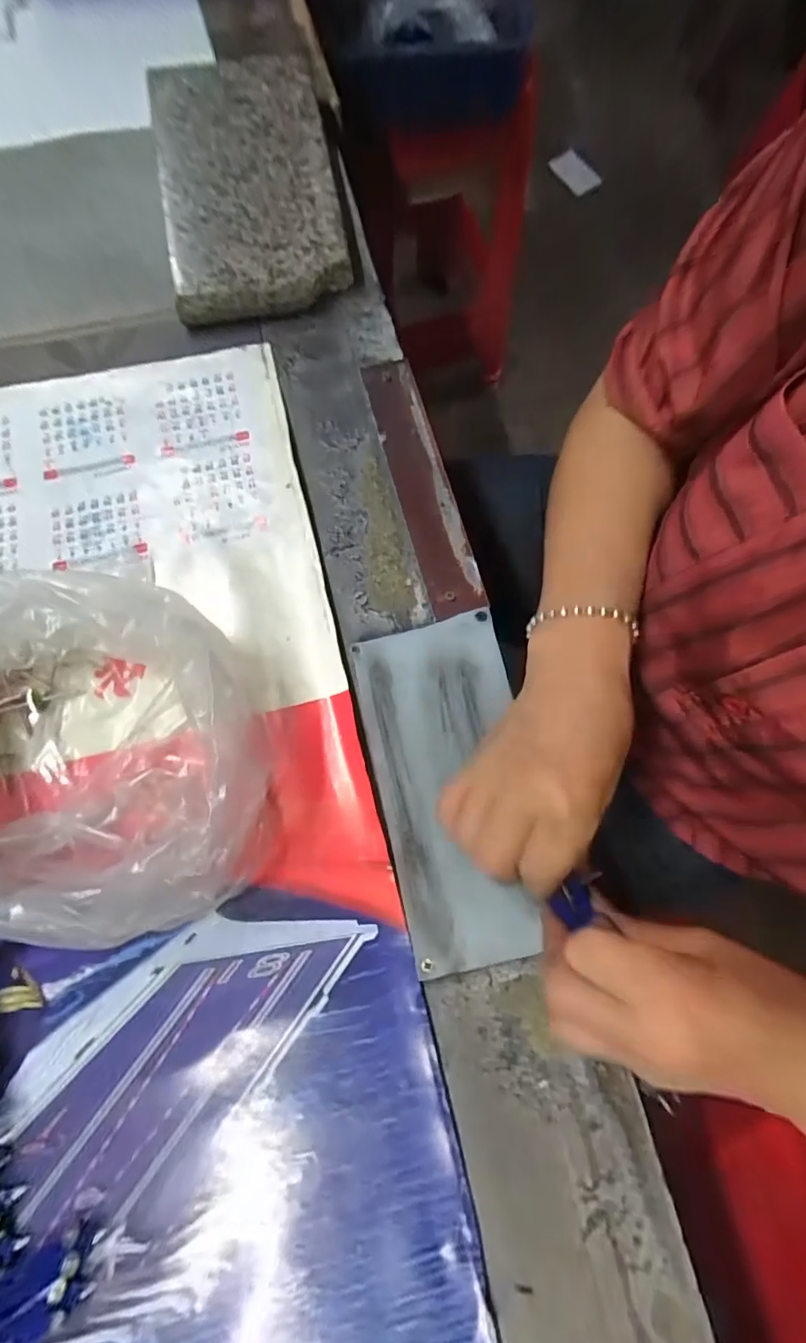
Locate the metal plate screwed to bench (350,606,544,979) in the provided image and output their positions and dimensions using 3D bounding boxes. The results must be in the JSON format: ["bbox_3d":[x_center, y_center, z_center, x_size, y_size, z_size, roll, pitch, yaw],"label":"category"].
[{"bbox_3d":[0.028,0.066,0.296,0.091,0.013,0.196,-10,77,-3],"label":"metal plate screwed to bench"}]

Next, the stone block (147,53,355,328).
[{"bbox_3d":[-0.125,-0.398,0.398,0.133,0.023,0.274,-11,77,-4],"label":"stone block"}]

